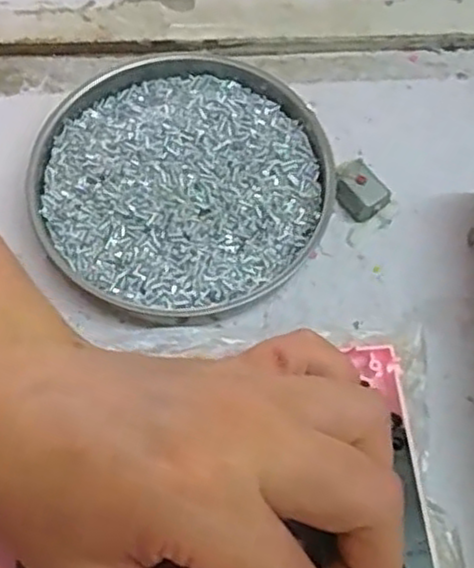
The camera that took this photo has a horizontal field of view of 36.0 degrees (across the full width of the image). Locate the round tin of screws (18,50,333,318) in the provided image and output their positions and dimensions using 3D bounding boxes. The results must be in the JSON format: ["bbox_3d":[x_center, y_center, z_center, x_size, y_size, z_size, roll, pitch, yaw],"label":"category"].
[{"bbox_3d":[-0.026,-0.047,0.345,0.134,0.028,0.132,0,65,1],"label":"round tin of screws"}]

